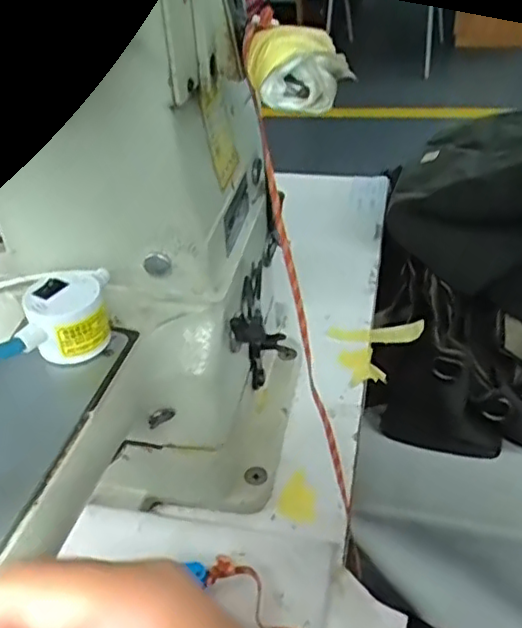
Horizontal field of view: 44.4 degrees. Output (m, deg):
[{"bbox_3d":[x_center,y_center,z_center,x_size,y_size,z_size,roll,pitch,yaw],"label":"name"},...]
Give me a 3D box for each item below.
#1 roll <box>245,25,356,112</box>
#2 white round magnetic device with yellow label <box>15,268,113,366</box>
[{"bbox_3d":[0.017,-0.105,0.269,0.038,0.029,0.036,-14,41,-9],"label":"roll"},{"bbox_3d":[-0.091,0.004,0.309,0.036,0.036,0.039,-3,40,3],"label":"white round magnetic device with yellow label"}]

